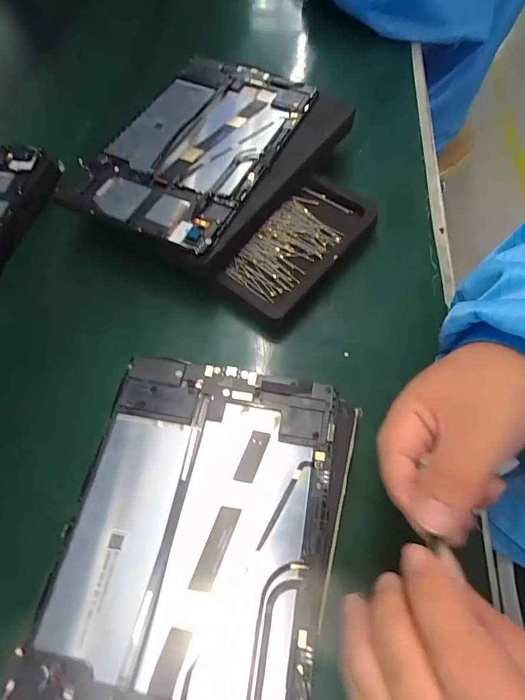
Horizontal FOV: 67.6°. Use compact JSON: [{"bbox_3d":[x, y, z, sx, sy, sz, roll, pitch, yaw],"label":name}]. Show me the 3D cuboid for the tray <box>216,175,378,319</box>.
[{"bbox_3d":[0.034,-0.092,0.349,0.078,0.025,0.149,32,68,16],"label":"tray"}]

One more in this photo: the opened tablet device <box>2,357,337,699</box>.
[{"bbox_3d":[-0.042,0.120,0.224,0.147,0.005,0.235,9,64,5],"label":"opened tablet device"}]

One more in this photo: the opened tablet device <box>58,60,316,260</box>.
[{"bbox_3d":[-0.060,-0.193,0.366,0.148,0.016,0.232,25,66,12],"label":"opened tablet device"}]

